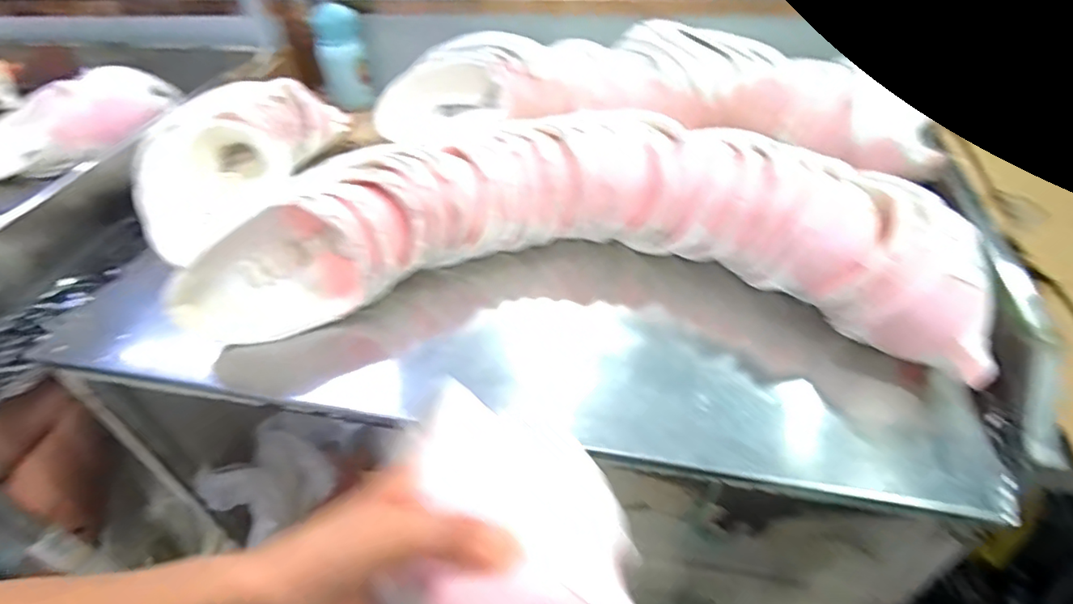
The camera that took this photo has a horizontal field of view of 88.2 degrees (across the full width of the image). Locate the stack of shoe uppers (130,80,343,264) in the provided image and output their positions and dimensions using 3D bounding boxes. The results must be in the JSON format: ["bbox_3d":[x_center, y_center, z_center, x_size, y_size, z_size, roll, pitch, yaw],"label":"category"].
[{"bbox_3d":[-0.428,-0.221,0.816,0.108,0.132,0.321,19,48,24],"label":"stack of shoe uppers"}]

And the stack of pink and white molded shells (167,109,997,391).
[{"bbox_3d":[0.027,-0.069,0.604,0.781,0.130,0.262,4,44,10],"label":"stack of pink and white molded shells"}]

